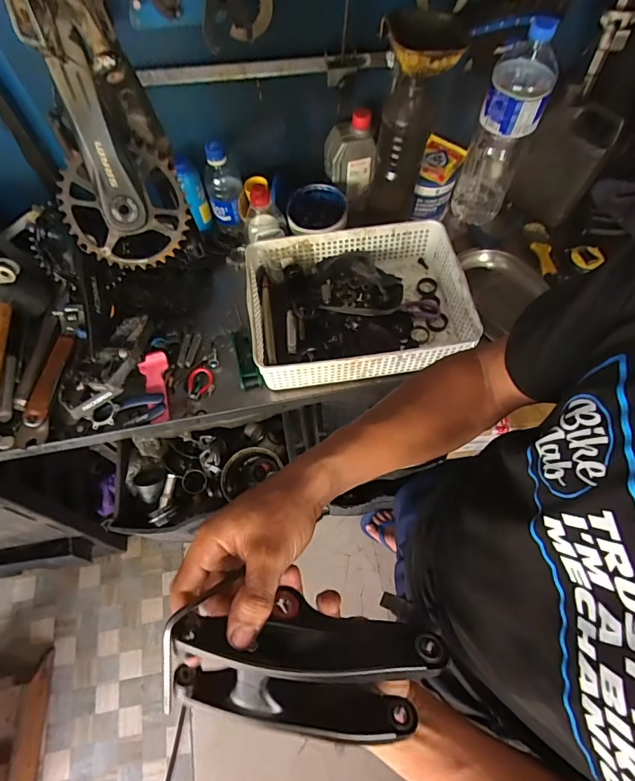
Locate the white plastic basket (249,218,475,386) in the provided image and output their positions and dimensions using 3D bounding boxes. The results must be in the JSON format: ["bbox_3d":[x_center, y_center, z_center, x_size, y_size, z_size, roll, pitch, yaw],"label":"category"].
[{"bbox_3d":[0.060,-0.139,0.697,0.330,0.086,0.250,-6,64,-1],"label":"white plastic basket"}]

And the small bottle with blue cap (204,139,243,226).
[{"bbox_3d":[-0.163,-0.358,0.747,0.062,0.133,0.065,-13,64,-5],"label":"small bottle with blue cap"}]

